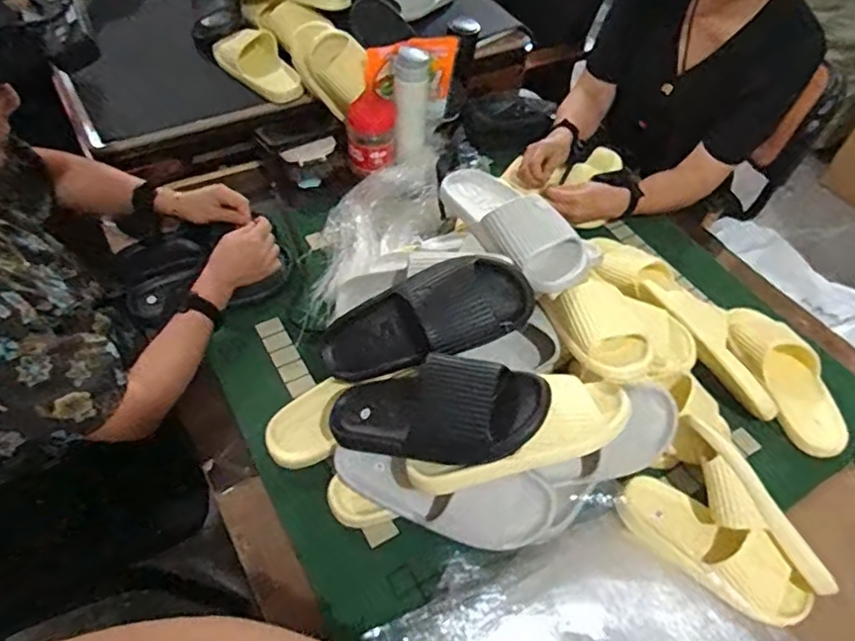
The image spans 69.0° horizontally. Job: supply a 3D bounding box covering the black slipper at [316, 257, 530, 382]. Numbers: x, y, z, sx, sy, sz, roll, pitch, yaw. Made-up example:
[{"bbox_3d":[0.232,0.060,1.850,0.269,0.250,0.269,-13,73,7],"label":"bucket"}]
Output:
[{"bbox_3d":[-0.009,-0.002,0.780,0.280,0.080,0.111,-21,84,18],"label":"black slipper"}]

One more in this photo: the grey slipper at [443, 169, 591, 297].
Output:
[{"bbox_3d":[0.111,-0.141,0.852,0.107,0.077,0.268,-22,57,-21],"label":"grey slipper"}]

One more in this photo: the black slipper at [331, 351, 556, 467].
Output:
[{"bbox_3d":[0.008,0.110,0.723,0.275,0.073,0.118,-8,67,27],"label":"black slipper"}]

